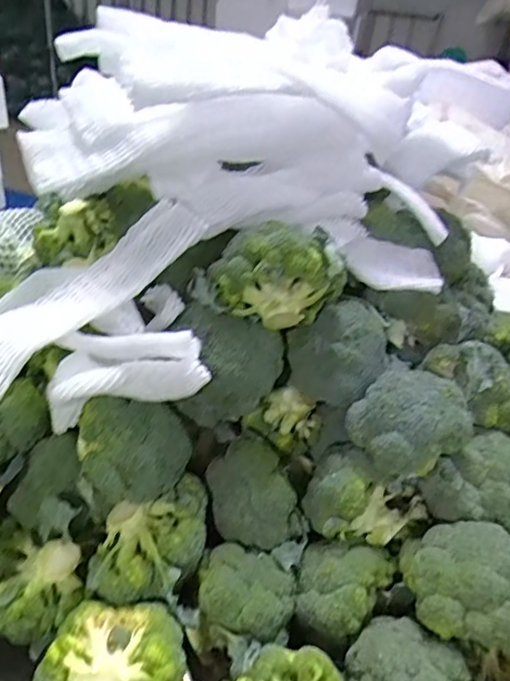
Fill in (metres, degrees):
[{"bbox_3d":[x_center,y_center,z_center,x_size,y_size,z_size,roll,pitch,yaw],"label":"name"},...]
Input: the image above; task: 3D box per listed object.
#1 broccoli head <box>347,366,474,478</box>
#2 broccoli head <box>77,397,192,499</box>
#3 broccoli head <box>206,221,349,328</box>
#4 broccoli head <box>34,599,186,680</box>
[{"bbox_3d":[0.153,0.075,0.533,0.091,0.074,0.093,5,33,-3],"label":"broccoli head"},{"bbox_3d":[-0.111,0.101,0.499,0.101,0.094,0.072,-1,34,-12],"label":"broccoli head"},{"bbox_3d":[0.023,-0.061,0.518,0.127,0.088,0.074,12,33,8],"label":"broccoli head"},{"bbox_3d":[-0.122,0.292,0.462,0.114,0.099,0.101,-1,34,-12],"label":"broccoli head"}]

